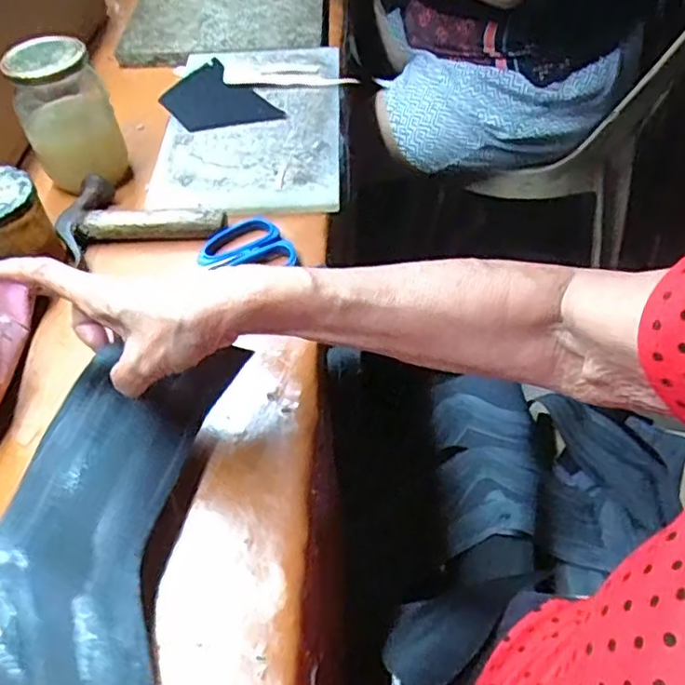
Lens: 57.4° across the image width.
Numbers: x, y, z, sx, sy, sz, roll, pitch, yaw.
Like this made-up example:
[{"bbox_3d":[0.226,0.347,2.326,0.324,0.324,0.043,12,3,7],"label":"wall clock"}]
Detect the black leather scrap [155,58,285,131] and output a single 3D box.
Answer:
[{"bbox_3d":[-0.139,-0.260,0.674,0.091,0.008,0.139,-31,57,-19],"label":"black leather scrap"}]

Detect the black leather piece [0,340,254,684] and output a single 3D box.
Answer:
[{"bbox_3d":[-0.131,0.140,0.329,0.131,0.046,0.296,-2,57,-7],"label":"black leather piece"}]

